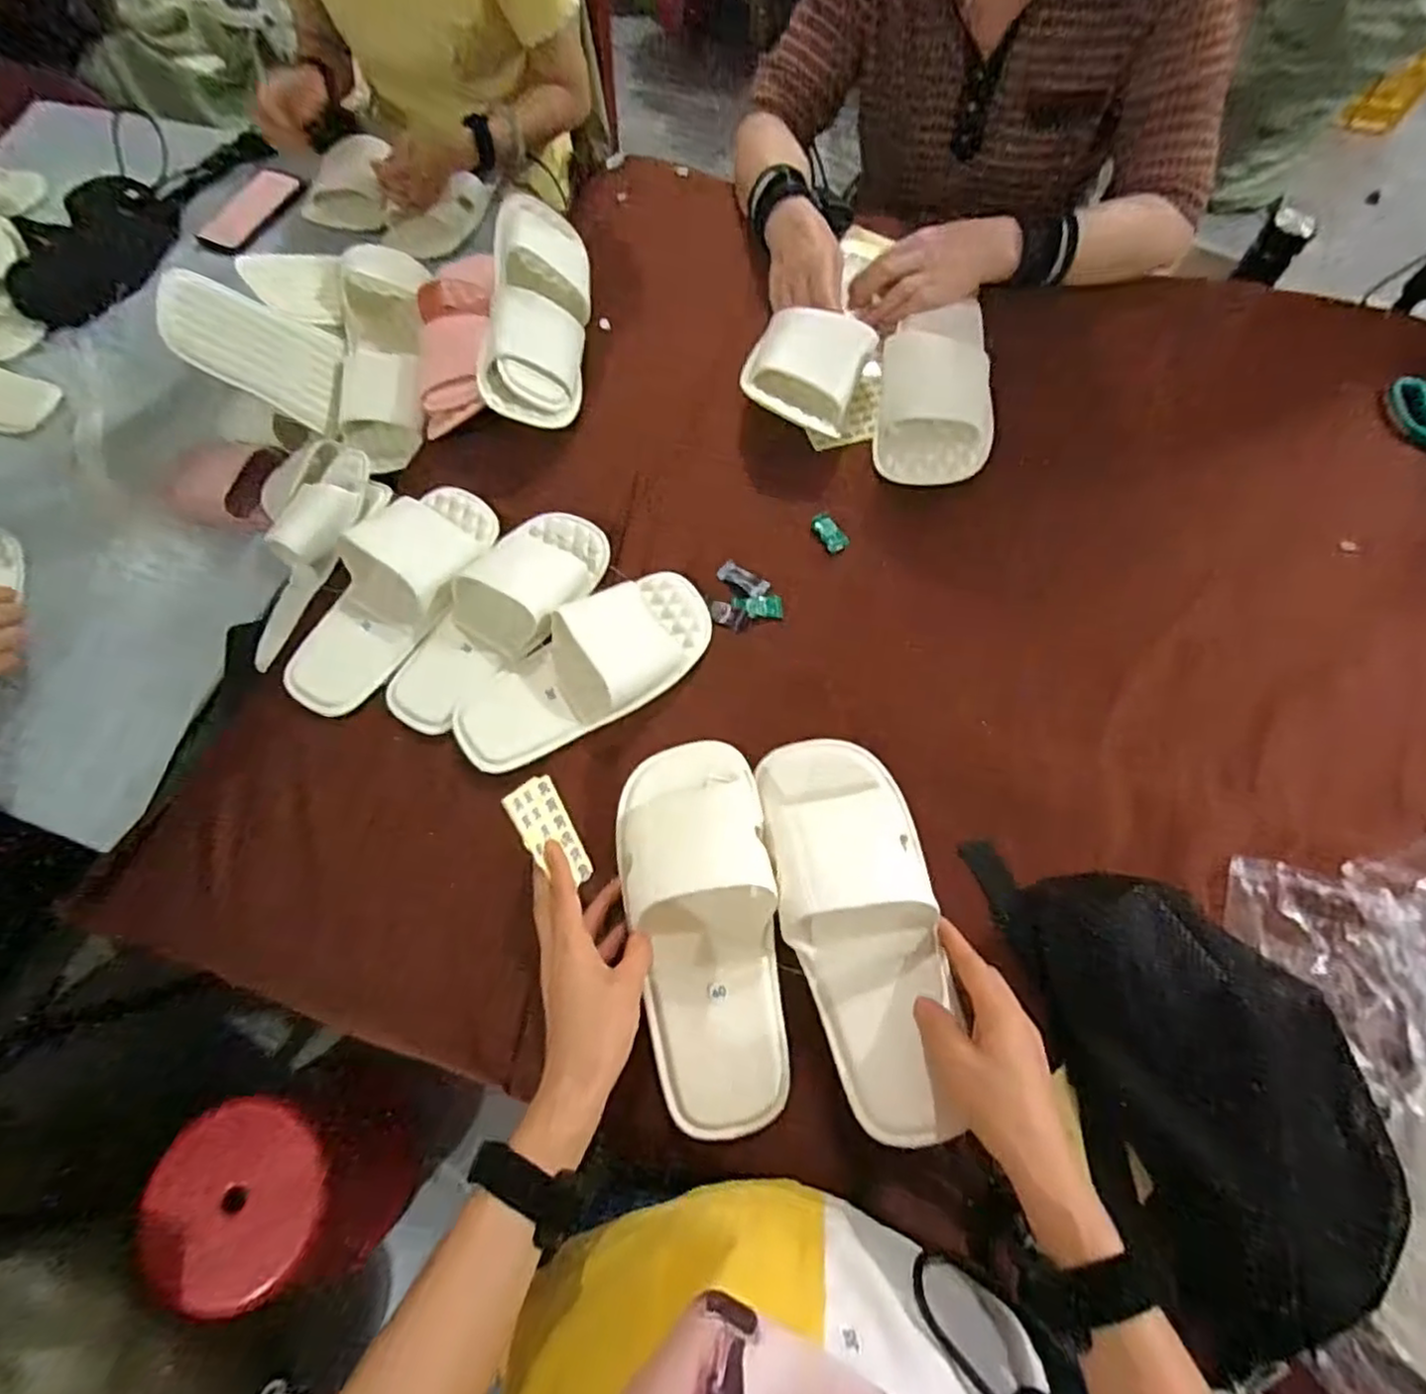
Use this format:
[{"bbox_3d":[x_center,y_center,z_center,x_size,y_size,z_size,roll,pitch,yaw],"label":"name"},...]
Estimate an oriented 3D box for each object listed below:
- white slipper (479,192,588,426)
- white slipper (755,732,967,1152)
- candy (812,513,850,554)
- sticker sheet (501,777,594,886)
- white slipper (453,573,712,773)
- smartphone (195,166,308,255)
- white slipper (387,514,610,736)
[{"bbox_3d":[-0.179,-0.387,0.702,0.096,0.051,0.235,11,78,-39],"label":"white slipper"},{"bbox_3d":[0.106,0.155,0.489,0.105,0.059,0.269,-10,67,-2],"label":"white slipper"},{"bbox_3d":[0.111,-0.156,0.654,0.025,0.009,0.044,-29,70,-10],"label":"candy"},{"bbox_3d":[-0.119,0.102,0.507,0.045,0.005,0.084,-34,100,-50],"label":"sticker sheet"},{"bbox_3d":[-0.105,-0.024,0.589,0.237,0.043,0.098,-39,72,-13],"label":"white slipper"},{"bbox_3d":[-0.665,-0.703,0.999,0.058,0.016,0.173,38,73,-25],"label":"smartphone"},{"bbox_3d":[-0.187,-0.073,0.610,0.097,0.047,0.234,30,72,13],"label":"white slipper"}]

